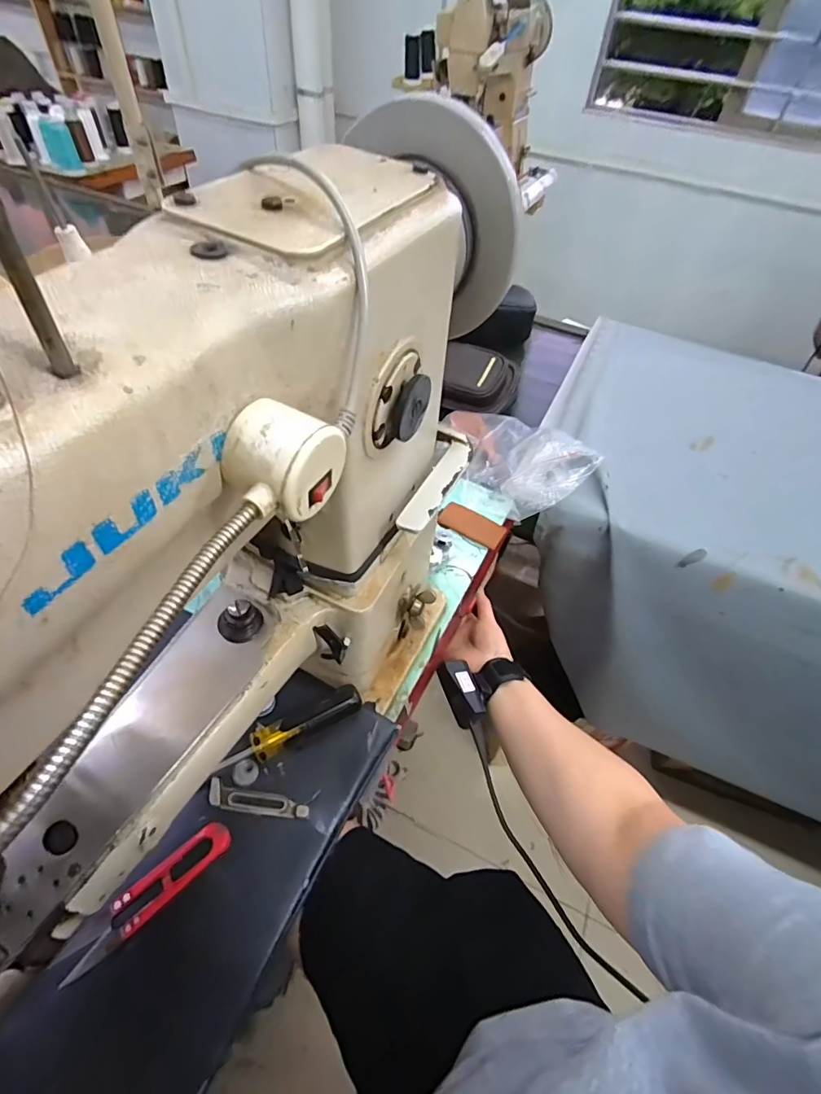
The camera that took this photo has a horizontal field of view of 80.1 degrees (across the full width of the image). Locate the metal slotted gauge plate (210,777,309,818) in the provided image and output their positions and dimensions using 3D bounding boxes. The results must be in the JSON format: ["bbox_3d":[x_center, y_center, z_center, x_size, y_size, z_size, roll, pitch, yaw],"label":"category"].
[{"bbox_3d":[-0.118,0.198,0.378,0.078,0.007,0.018,12,50,4],"label":"metal slotted gauge plate"}]

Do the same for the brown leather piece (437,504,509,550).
[{"bbox_3d":[0.076,-0.027,0.613,0.085,0.008,0.035,28,72,9],"label":"brown leather piece"}]

